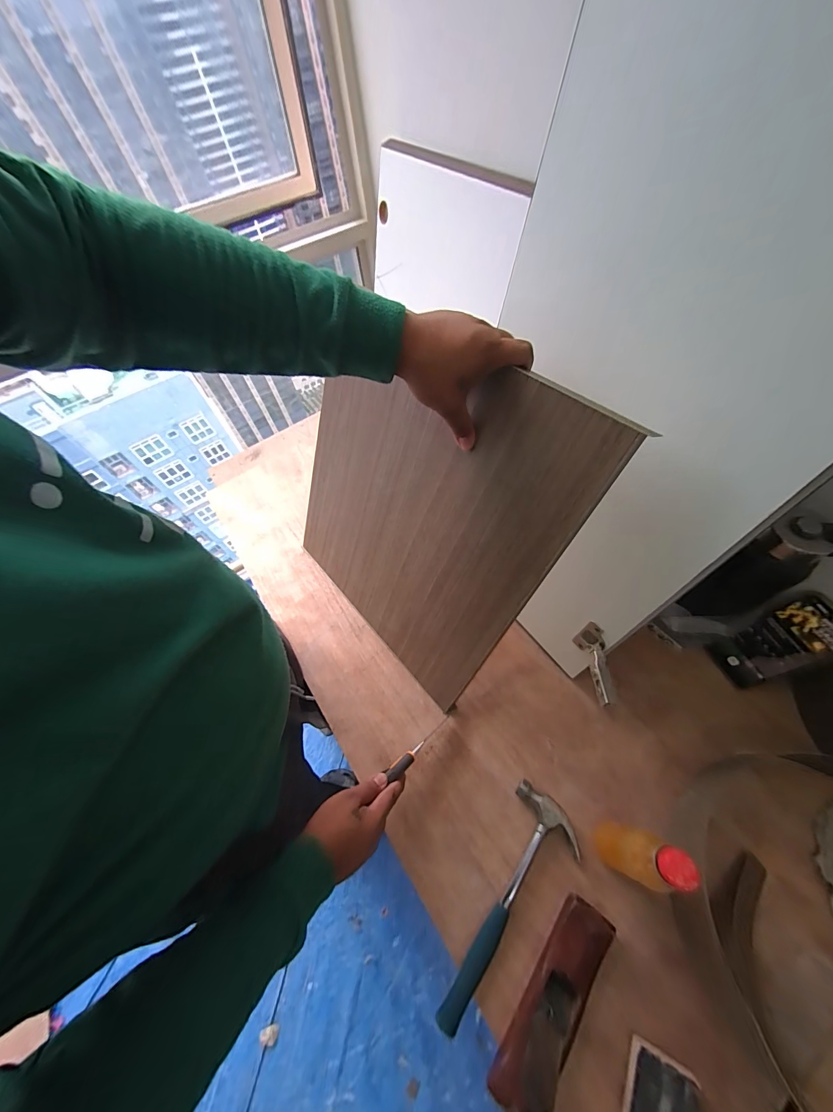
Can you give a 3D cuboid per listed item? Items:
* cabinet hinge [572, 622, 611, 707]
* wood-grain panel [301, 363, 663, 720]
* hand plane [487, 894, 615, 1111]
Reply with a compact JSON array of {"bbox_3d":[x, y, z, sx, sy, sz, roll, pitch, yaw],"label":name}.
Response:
[{"bbox_3d":[0.246,0.149,0.493,0.028,0.055,0.104,2,49,4],"label":"cabinet hinge"},{"bbox_3d":[-0.028,-0.057,0.526,0.022,0.461,0.438,-20,52,-42],"label":"wood-grain panel"},{"bbox_3d":[0.149,0.484,0.390,0.056,0.056,0.195,32,68,22],"label":"hand plane"}]

